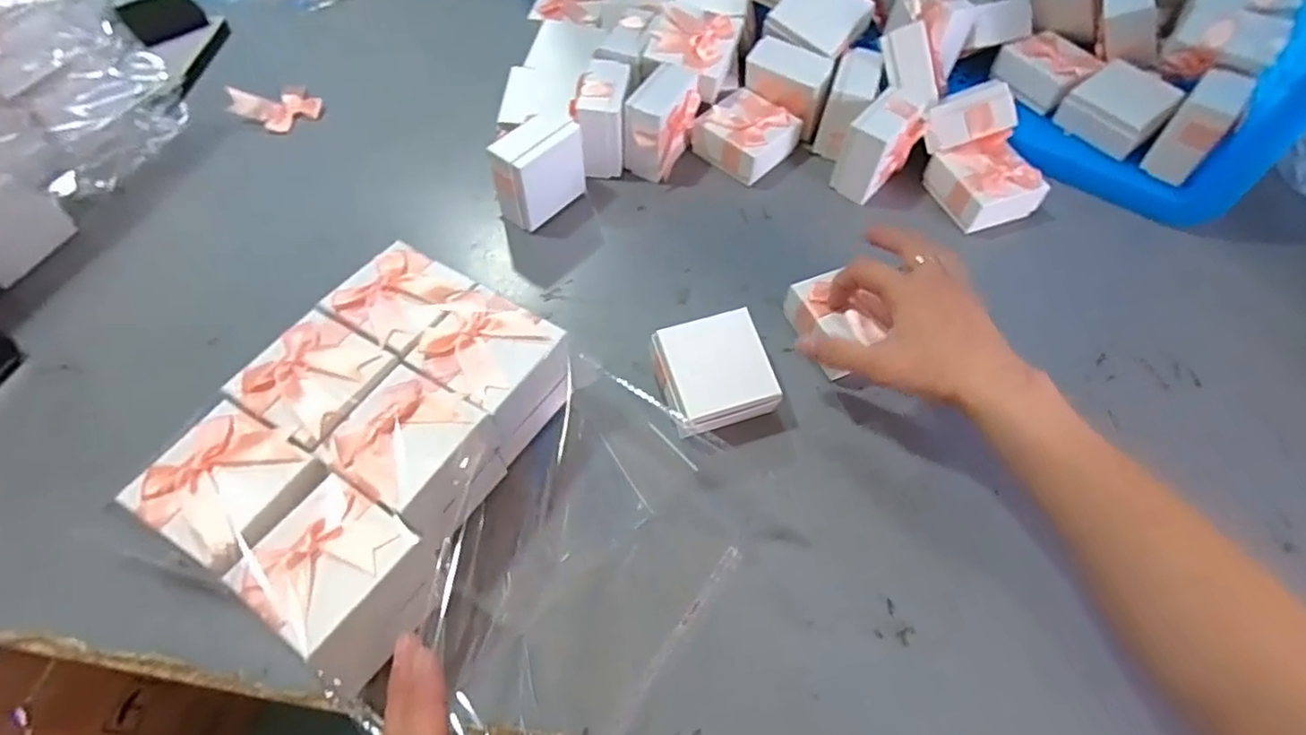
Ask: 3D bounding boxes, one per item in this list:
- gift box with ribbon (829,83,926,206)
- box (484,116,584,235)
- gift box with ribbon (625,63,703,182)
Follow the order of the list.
[{"bbox_3d":[0.198,-0.194,0.577,0.043,0.070,0.076,40,64,21],"label":"gift box with ribbon"},{"bbox_3d":[-0.093,-0.160,0.546,0.041,0.073,0.078,34,62,18],"label":"box"},{"bbox_3d":[0.010,-0.214,0.585,0.043,0.068,0.070,24,60,12],"label":"gift box with ribbon"}]

